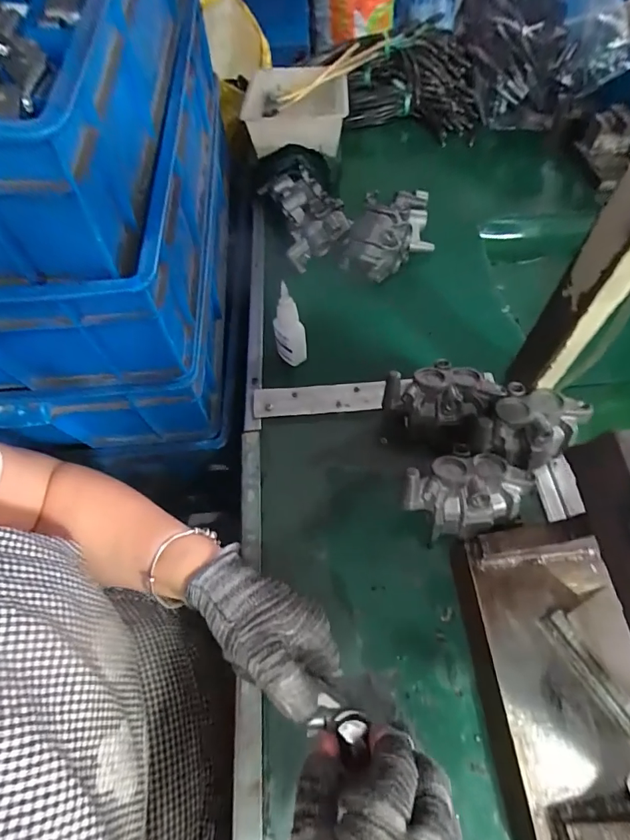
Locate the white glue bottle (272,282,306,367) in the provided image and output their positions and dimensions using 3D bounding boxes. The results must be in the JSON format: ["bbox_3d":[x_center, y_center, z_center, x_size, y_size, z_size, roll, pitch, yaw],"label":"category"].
[{"bbox_3d":[-0.026,-0.095,0.443,0.032,0.098,0.028,-7,59,-2],"label":"white glue bottle"}]

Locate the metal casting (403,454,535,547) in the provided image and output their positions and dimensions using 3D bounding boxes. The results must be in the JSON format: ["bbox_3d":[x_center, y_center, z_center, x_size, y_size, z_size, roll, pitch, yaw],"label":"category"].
[{"bbox_3d":[0.127,0.068,0.373,0.105,0.063,0.068,-23,61,-11],"label":"metal casting"}]

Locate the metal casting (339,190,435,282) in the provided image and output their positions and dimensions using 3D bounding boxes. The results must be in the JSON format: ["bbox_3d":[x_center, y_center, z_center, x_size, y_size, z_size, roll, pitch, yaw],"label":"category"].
[{"bbox_3d":[0.087,-0.236,0.551,0.119,0.071,0.088,-39,65,-19],"label":"metal casting"}]

